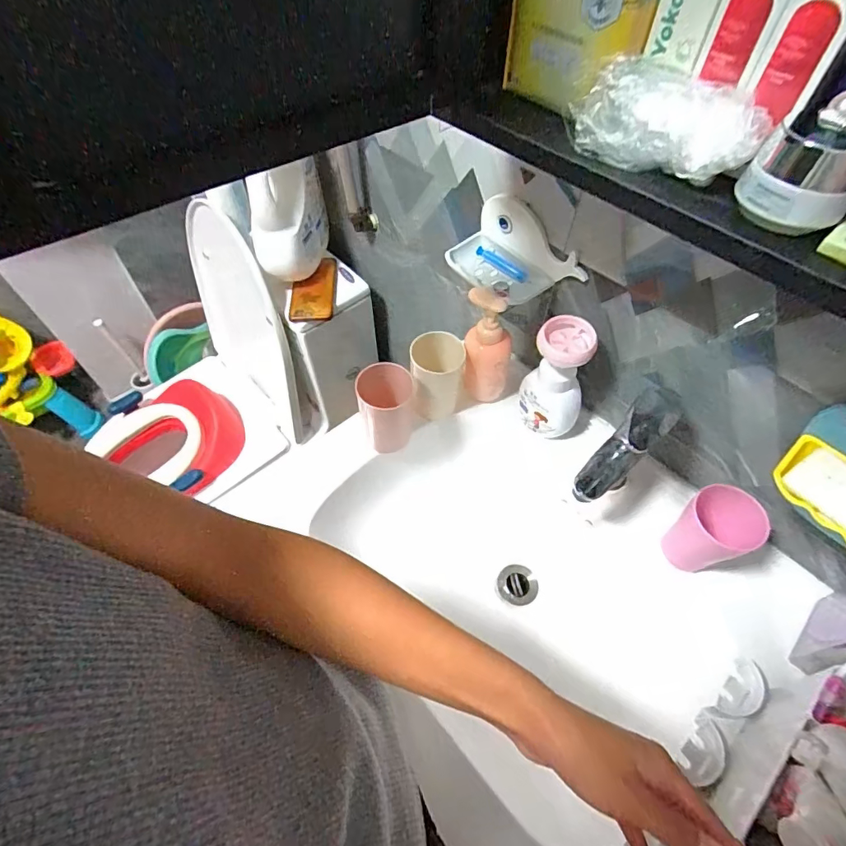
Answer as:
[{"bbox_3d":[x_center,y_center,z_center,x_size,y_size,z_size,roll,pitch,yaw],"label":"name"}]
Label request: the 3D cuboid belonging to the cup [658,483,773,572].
[{"bbox_3d":[0.319,0.117,0.515,0.065,0.098,0.070,0,55,0],"label":"cup"}]

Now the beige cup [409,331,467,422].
[{"bbox_3d":[0.020,-0.063,0.643,0.071,0.107,0.062,4,55,3],"label":"beige cup"}]

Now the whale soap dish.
[{"bbox_3d":[0.103,-0.196,0.566,0.088,0.081,0.158,-32,61,-21],"label":"whale soap dish"}]

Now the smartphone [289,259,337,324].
[{"bbox_3d":[-0.198,-0.241,0.845,0.075,0.015,0.130,2,79,-8],"label":"smartphone"}]

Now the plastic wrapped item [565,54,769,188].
[{"bbox_3d":[0.170,-0.209,0.331,0.123,0.051,0.045,36,62,22],"label":"plastic wrapped item"}]

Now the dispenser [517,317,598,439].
[{"bbox_3d":[0.169,-0.053,0.593,0.076,0.159,0.060,21,58,14],"label":"dispenser"}]

